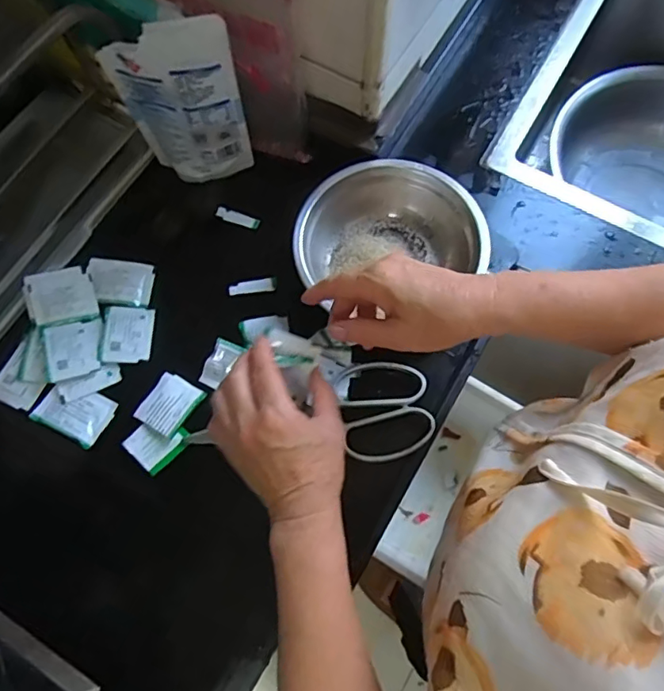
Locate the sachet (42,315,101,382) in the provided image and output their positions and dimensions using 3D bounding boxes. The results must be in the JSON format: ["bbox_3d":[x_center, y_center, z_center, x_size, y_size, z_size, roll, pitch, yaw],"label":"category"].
[{"bbox_3d":[-0.255,0.002,0.535,0.050,0.010,0.060,-16,72,-5],"label":"sachet"}]

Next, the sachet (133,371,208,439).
[{"bbox_3d":[-0.156,0.055,0.519,0.046,0.005,0.054,29,74,10],"label":"sachet"}]

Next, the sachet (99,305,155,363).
[{"bbox_3d":[-0.205,-0.012,0.547,0.048,0.008,0.060,-1,71,0],"label":"sachet"}]

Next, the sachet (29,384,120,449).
[{"bbox_3d":[-0.246,0.063,0.521,0.066,0.011,0.048,26,74,9],"label":"sachet"}]

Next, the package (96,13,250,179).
[{"bbox_3d":[-0.141,-0.224,0.520,0.111,0.184,0.024,-5,72,-1],"label":"package"}]

